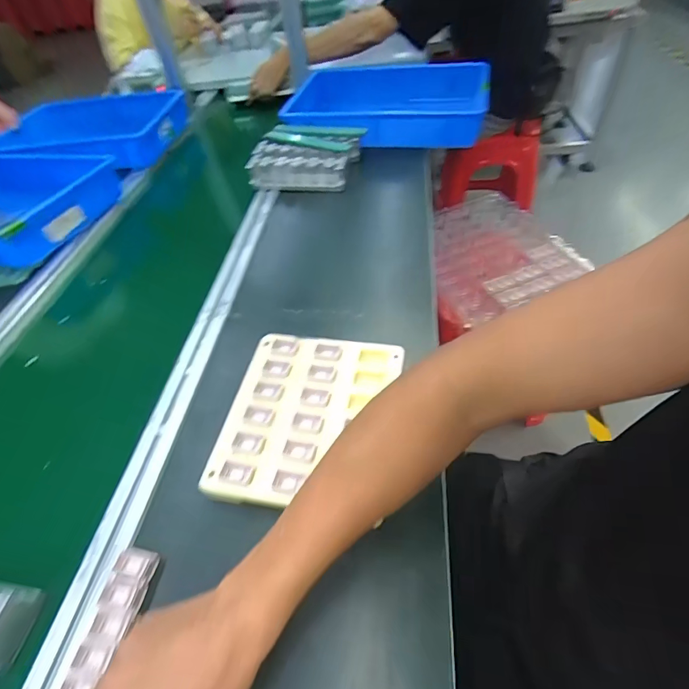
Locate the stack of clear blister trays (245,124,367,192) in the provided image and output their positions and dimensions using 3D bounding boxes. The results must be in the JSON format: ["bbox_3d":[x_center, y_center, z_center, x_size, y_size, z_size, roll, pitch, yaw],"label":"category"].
[{"bbox_3d":[-0.079,-0.383,0.797,0.203,0.052,0.167,10,54,13],"label":"stack of clear blister trays"}]

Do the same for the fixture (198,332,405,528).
[{"bbox_3d":[-0.038,0.079,0.428,0.176,0.030,0.199,6,53,10],"label":"fixture"}]

